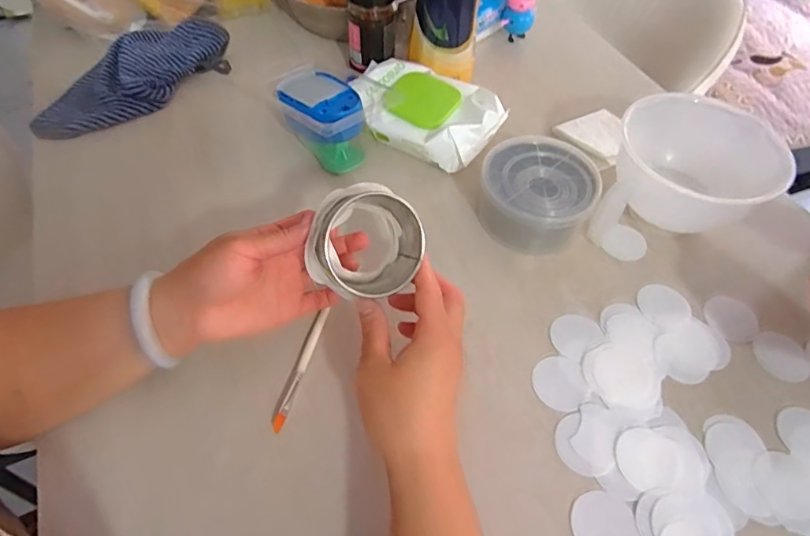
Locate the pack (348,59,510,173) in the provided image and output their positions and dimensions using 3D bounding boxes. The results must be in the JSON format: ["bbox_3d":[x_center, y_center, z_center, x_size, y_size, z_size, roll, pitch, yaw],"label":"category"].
[{"bbox_3d":[0.019,-0.182,0.604,0.171,0.055,0.129,30,59,19],"label":"pack"}]

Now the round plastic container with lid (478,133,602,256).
[{"bbox_3d":[0.138,-0.078,0.532,0.111,0.056,0.115,1,54,-1],"label":"round plastic container with lid"}]

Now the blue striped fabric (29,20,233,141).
[{"bbox_3d":[-0.348,-0.247,0.640,0.245,0.038,0.124,-31,60,-21],"label":"blue striped fabric"}]

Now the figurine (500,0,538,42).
[{"bbox_3d":[0.165,-0.366,0.725,0.043,0.074,0.032,17,56,10],"label":"figurine"}]

